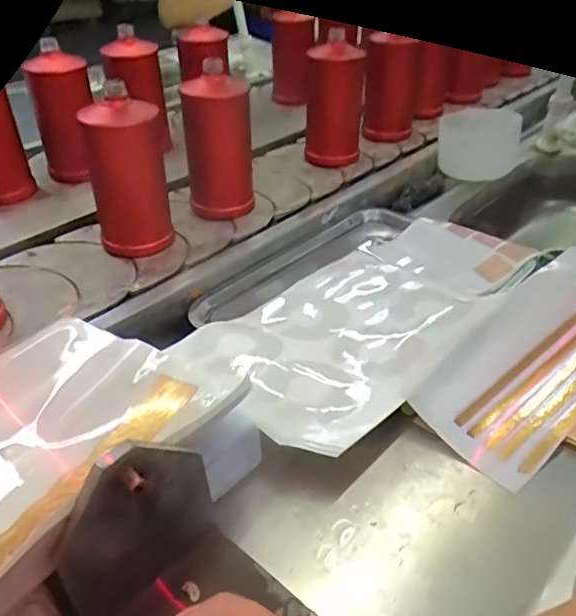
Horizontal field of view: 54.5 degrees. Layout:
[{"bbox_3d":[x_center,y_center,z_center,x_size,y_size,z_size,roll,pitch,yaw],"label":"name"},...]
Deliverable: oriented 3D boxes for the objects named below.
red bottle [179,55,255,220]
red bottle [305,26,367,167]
[{"bbox_3d":[-0.091,-0.214,0.737,0.077,0.186,0.069,-24,44,-29],"label":"red bottle"},{"bbox_3d":[0.075,-0.339,0.907,0.086,0.201,0.103,2,37,2],"label":"red bottle"}]

